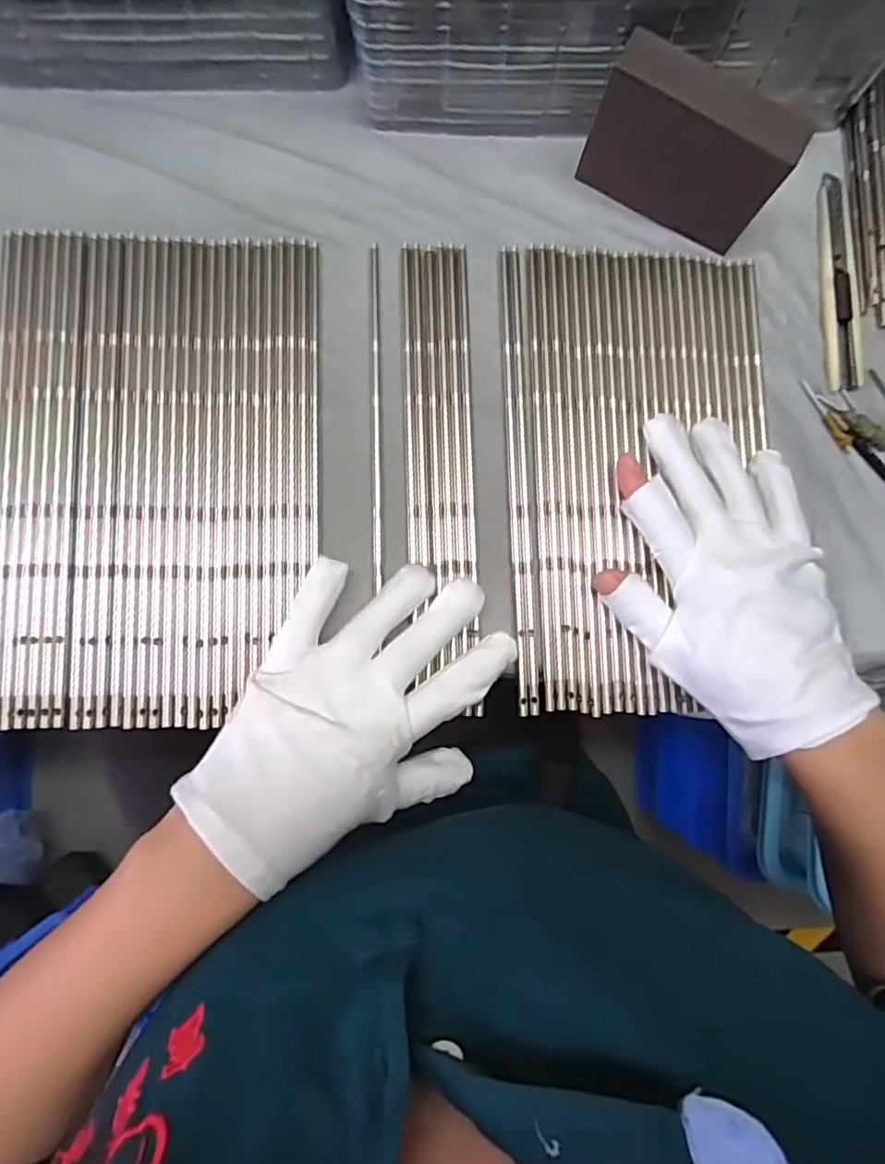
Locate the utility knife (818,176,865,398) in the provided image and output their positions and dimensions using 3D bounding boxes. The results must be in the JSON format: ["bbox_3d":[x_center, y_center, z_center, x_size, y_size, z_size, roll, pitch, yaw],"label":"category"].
[{"bbox_3d":[0.228,-0.173,0.353,0.019,0.007,0.126,-1,84,-5],"label":"utility knife"}]

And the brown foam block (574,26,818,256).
[{"bbox_3d":[0.125,-0.223,0.314,0.096,0.078,0.025,25,83,-2],"label":"brown foam block"}]

